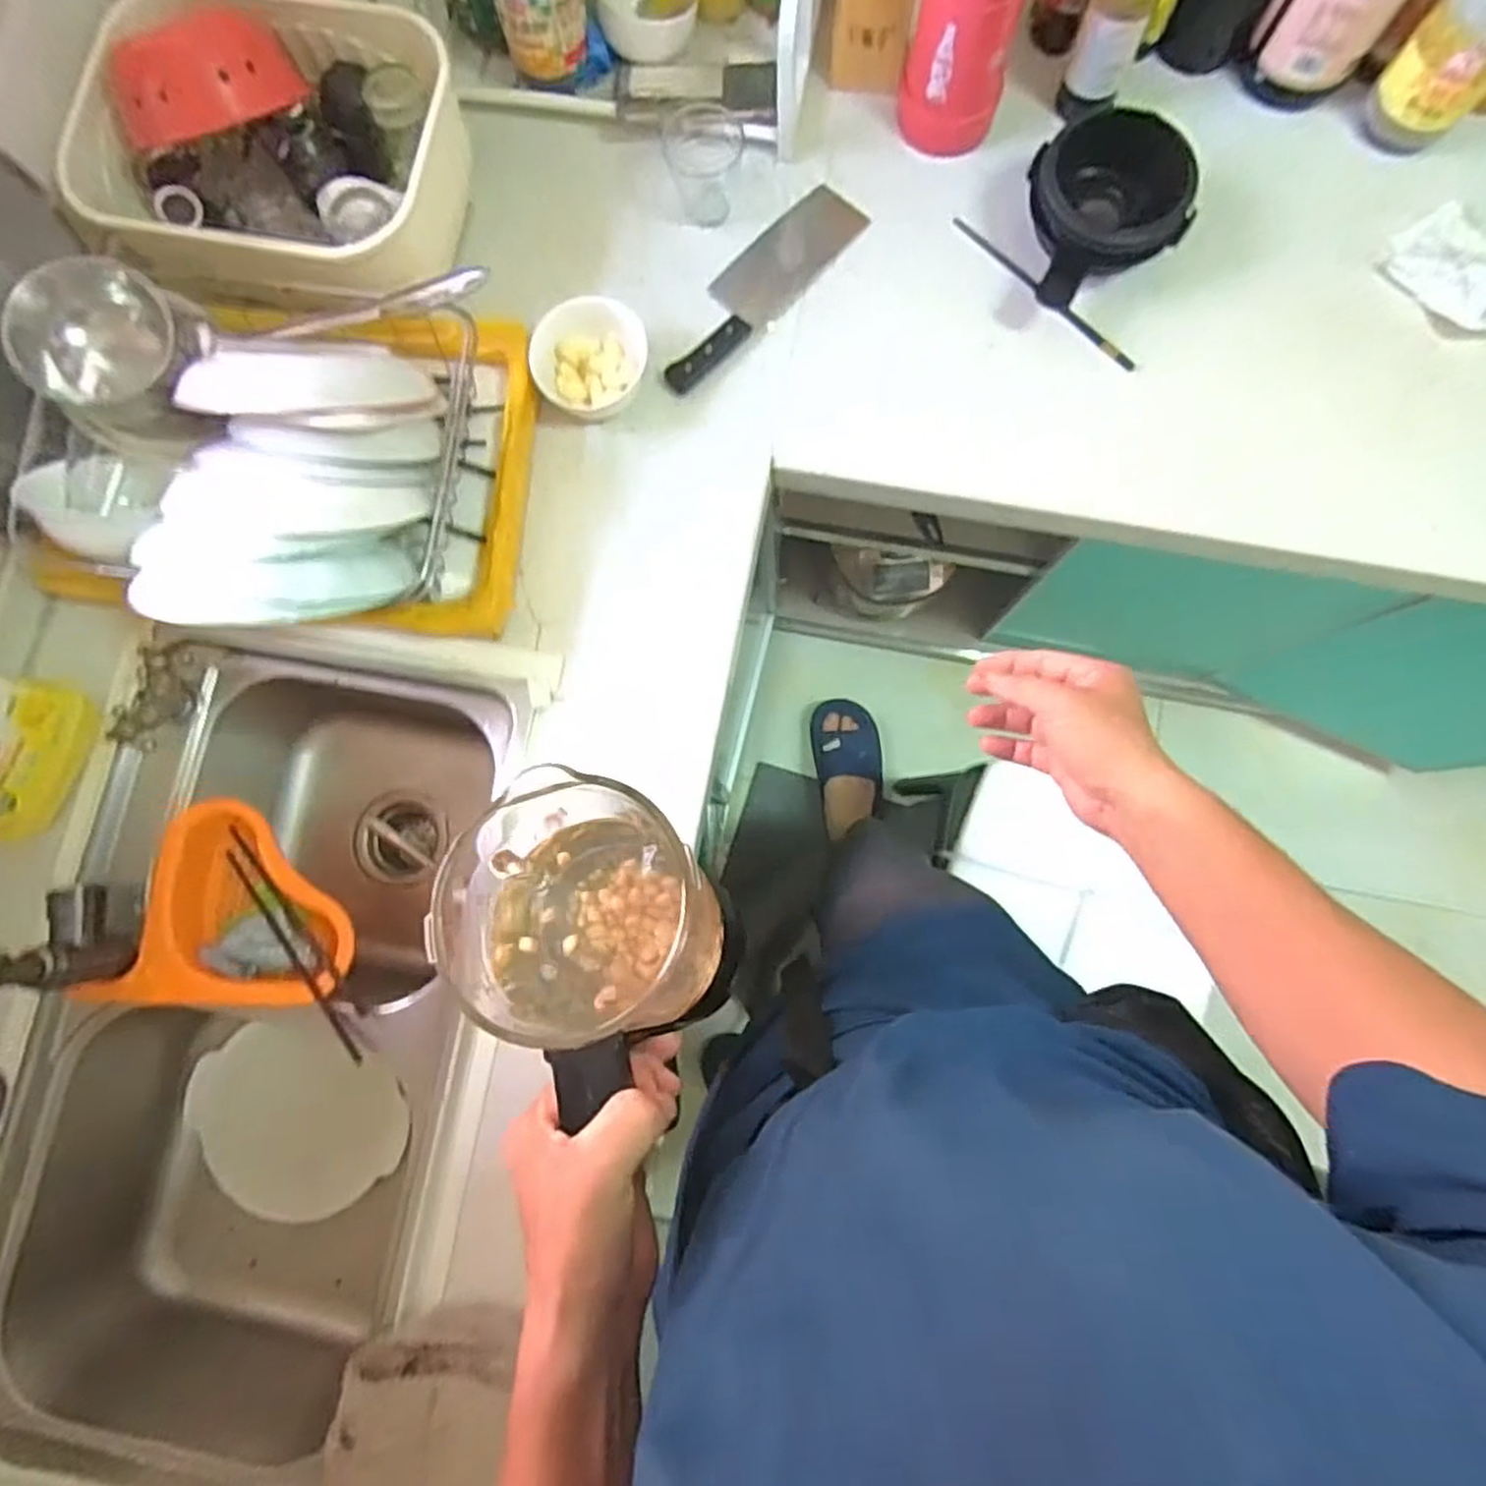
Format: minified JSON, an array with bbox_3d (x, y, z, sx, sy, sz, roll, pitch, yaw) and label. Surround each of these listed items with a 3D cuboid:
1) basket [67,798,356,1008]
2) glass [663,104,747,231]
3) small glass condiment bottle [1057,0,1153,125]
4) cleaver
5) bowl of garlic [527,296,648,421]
[{"bbox_3d":[-0.469,0.154,0.735,0.196,0.077,0.186,5,83,3],"label":"basket"},{"bbox_3d":[-0.034,-0.569,0.751,0.081,0.072,0.088,-12,82,1],"label":"glass"},{"bbox_3d":[0.346,-0.667,0.710,0.063,0.132,0.069,22,84,5],"label":"small glass condiment bottle"},{"bbox_3d":[0.010,-0.460,0.765,0.073,0.019,0.265,44,86,7],"label":"cleaver"},{"bbox_3d":[-0.148,-0.369,0.742,0.108,0.050,0.096,-29,82,-2],"label":"bowl of garlic"}]

